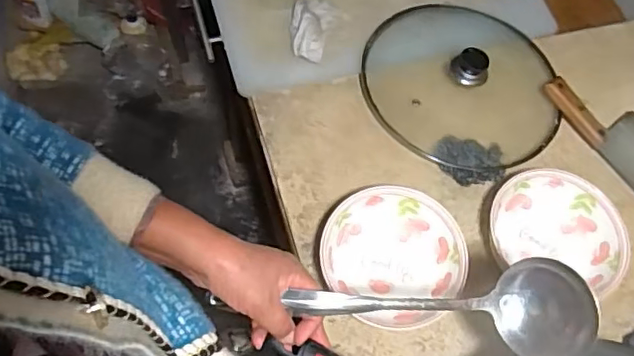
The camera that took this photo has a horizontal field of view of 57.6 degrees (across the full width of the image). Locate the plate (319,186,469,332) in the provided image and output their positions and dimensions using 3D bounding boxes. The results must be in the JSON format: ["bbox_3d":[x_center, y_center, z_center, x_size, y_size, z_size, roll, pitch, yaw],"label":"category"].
[{"bbox_3d":[0.093,0.100,0.719,0.172,0.058,0.163,0,66,-1],"label":"plate"}]

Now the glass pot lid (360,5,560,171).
[{"bbox_3d":[0.221,-0.158,0.843,0.283,0.059,0.284,0,66,-1],"label":"glass pot lid"}]

